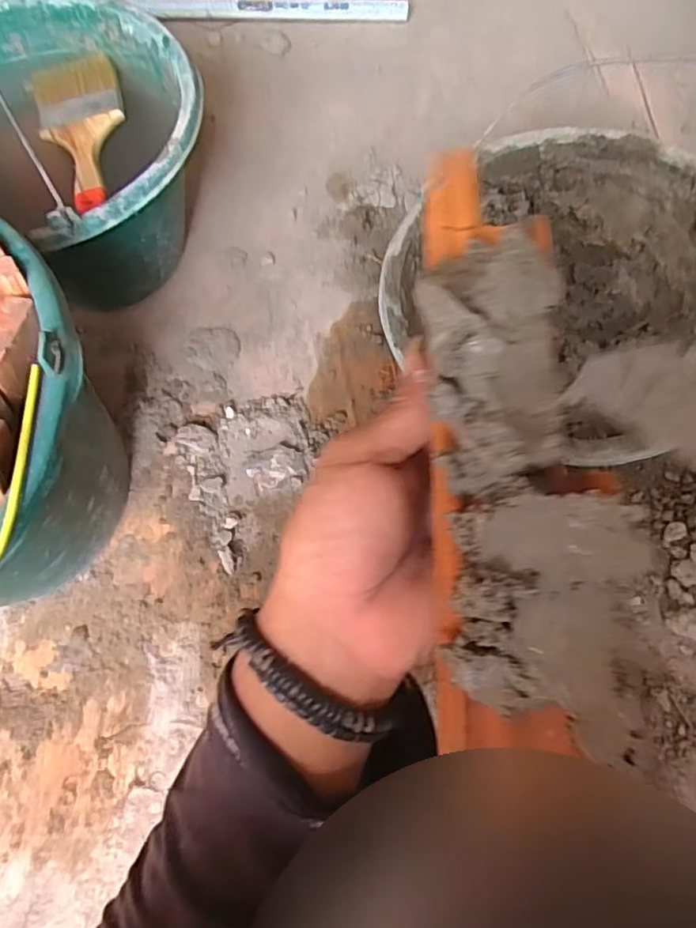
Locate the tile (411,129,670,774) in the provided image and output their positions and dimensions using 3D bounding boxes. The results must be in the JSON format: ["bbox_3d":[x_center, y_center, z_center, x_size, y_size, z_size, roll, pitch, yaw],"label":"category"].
[{"bbox_3d":[0.053,-0.018,0.205,0.060,0.036,0.216,-5,75,-1],"label":"tile"}]

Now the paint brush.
[{"bbox_3d":[-0.230,-0.292,0.522,0.074,0.022,0.187,-18,72,-5],"label":"paint brush"}]

